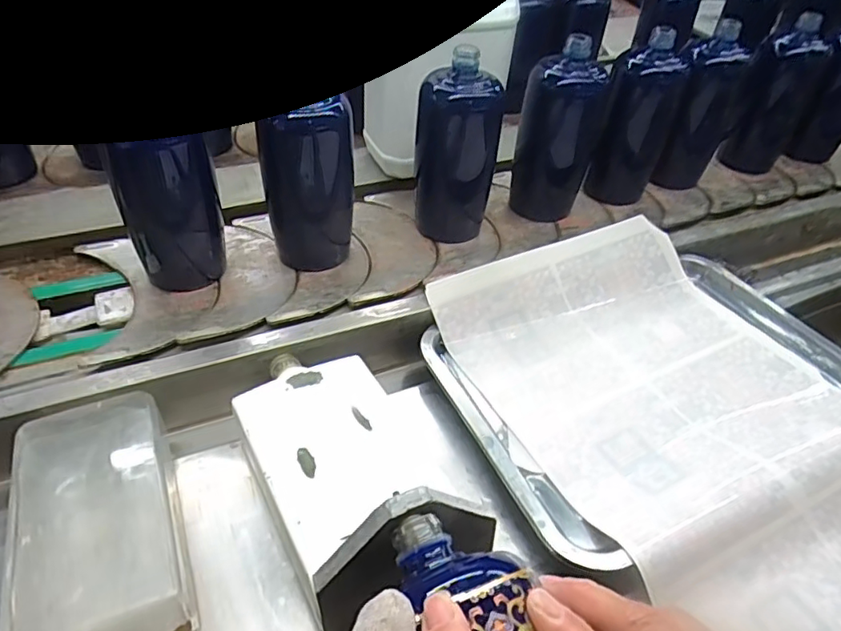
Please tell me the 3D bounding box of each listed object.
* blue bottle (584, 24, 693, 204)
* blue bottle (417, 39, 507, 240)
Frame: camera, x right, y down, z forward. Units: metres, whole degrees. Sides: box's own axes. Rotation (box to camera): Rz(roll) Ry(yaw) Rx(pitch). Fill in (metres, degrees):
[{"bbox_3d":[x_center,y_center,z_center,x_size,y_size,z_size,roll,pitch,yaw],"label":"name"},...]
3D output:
[{"bbox_3d":[0.256,-0.228,0.681,0.060,0.169,0.068,-28,53,-29],"label":"blue bottle"},{"bbox_3d":[0.036,-0.163,0.592,0.062,0.169,0.062,-28,53,-29],"label":"blue bottle"}]

